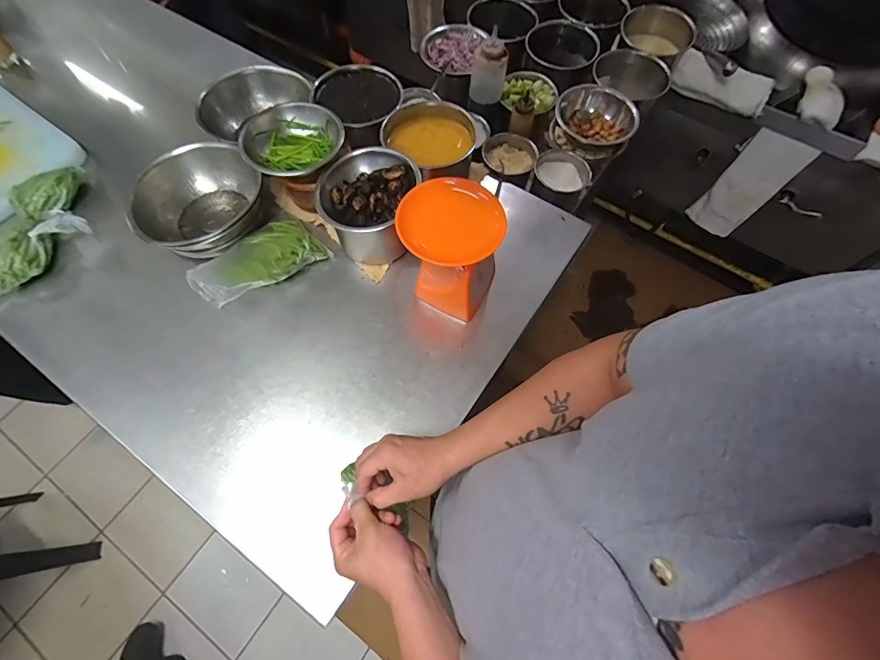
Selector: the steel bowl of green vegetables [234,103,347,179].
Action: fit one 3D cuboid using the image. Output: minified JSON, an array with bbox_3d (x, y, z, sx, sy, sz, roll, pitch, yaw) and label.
[{"bbox_3d":[-0.254,-0.327,0.722,0.143,0.069,0.170,41,74,5],"label":"steel bowl of green vegetables"}]

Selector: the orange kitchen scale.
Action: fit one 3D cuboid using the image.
[{"bbox_3d":[0.017,-0.125,0.671,0.153,0.185,0.139,18,67,8],"label":"orange kitchen scale"}]

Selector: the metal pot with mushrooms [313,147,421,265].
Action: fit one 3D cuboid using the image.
[{"bbox_3d":[-0.118,-0.204,0.725,0.168,0.138,0.147,-7,66,-3],"label":"metal pot with mushrooms"}]

